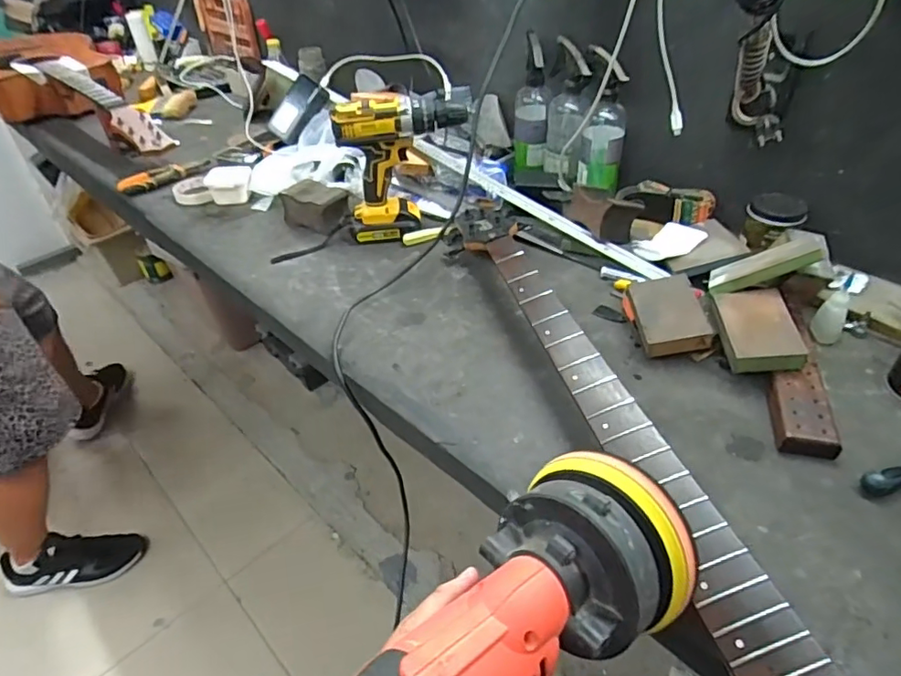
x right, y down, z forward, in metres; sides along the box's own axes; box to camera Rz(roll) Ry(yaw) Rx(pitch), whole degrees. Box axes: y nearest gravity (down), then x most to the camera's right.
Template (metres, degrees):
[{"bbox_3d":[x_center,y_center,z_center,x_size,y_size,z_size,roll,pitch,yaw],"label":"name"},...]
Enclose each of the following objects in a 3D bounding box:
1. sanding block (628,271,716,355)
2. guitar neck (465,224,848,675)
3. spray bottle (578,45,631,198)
[{"bbox_3d":[0.256,-0.029,0.642,0.073,0.027,0.108,-14,45,10],"label":"sanding block"},{"bbox_3d":[0.161,0.075,0.523,0.075,0.031,0.647,-13,44,-11],"label":"guitar neck"},{"bbox_3d":[0.237,-0.329,0.846,0.070,0.187,0.059,9,42,13],"label":"spray bottle"}]

